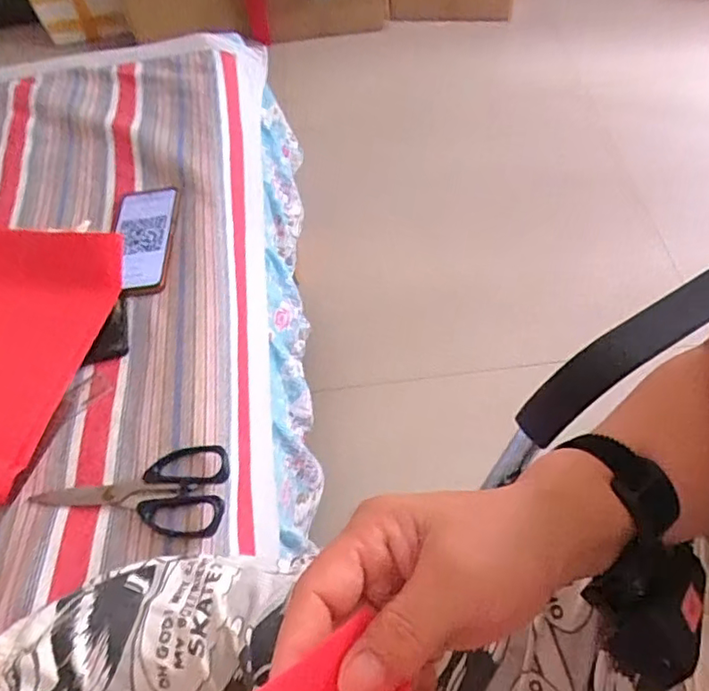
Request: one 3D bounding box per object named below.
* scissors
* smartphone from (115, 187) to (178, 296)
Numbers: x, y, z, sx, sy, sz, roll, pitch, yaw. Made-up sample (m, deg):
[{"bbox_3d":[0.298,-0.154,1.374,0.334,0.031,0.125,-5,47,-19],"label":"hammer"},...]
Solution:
[{"bbox_3d":[-0.207,0.133,0.528,0.178,0.011,0.081,-1,56,5],"label":"scissors"},{"bbox_3d":[-0.263,-0.133,0.711,0.075,0.009,0.179,-7,56,1],"label":"smartphone"}]

